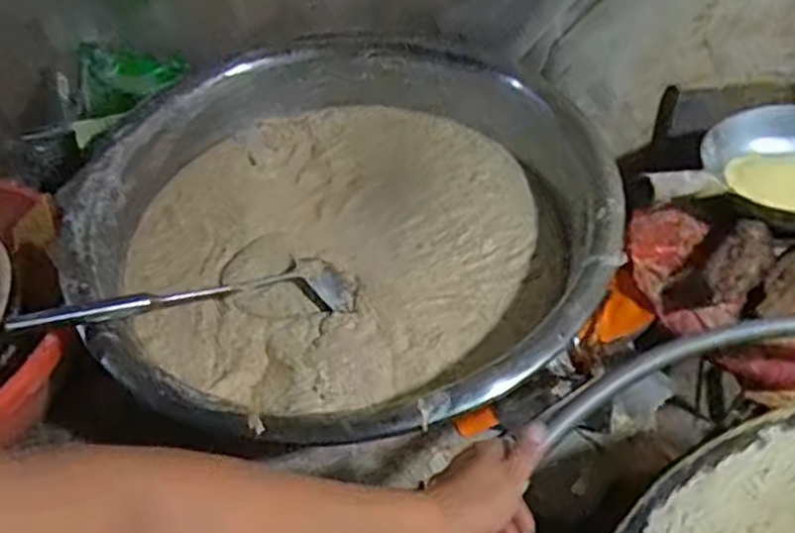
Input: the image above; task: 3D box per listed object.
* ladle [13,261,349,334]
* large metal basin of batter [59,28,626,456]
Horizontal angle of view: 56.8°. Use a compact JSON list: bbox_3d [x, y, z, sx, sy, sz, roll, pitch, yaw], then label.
[{"bbox_3d":[-0.212,0.035,0.761,0.336,0.043,0.075,-6,47,-28],"label":"ladle"},{"bbox_3d":[-0.063,-0.057,0.852,0.565,0.119,0.571,-12,50,-10],"label":"large metal basin of batter"}]

